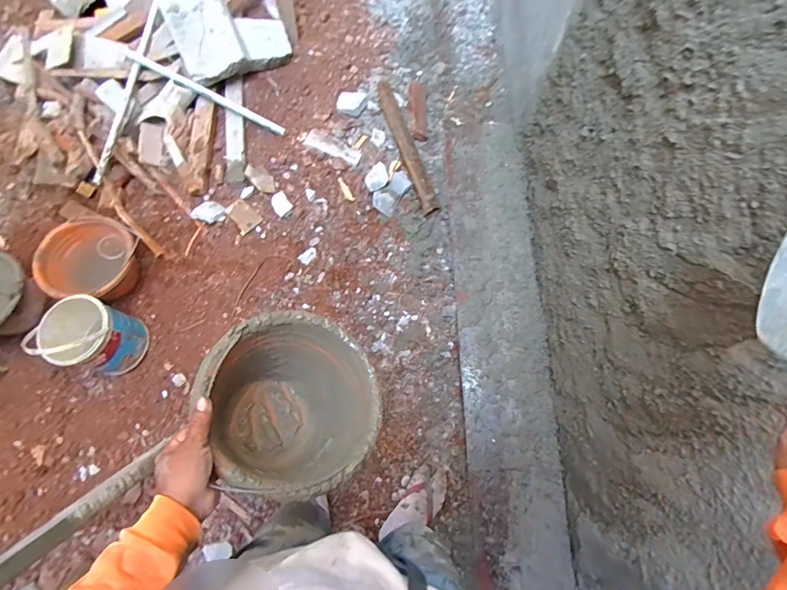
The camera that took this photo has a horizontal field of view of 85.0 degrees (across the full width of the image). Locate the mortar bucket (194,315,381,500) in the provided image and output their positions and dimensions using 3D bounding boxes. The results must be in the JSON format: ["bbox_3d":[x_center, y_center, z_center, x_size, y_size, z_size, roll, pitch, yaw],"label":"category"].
[{"bbox_3d":[-0.174,0.181,0.660,0.258,0.200,0.258,17,53,-24],"label":"mortar bucket"}]

